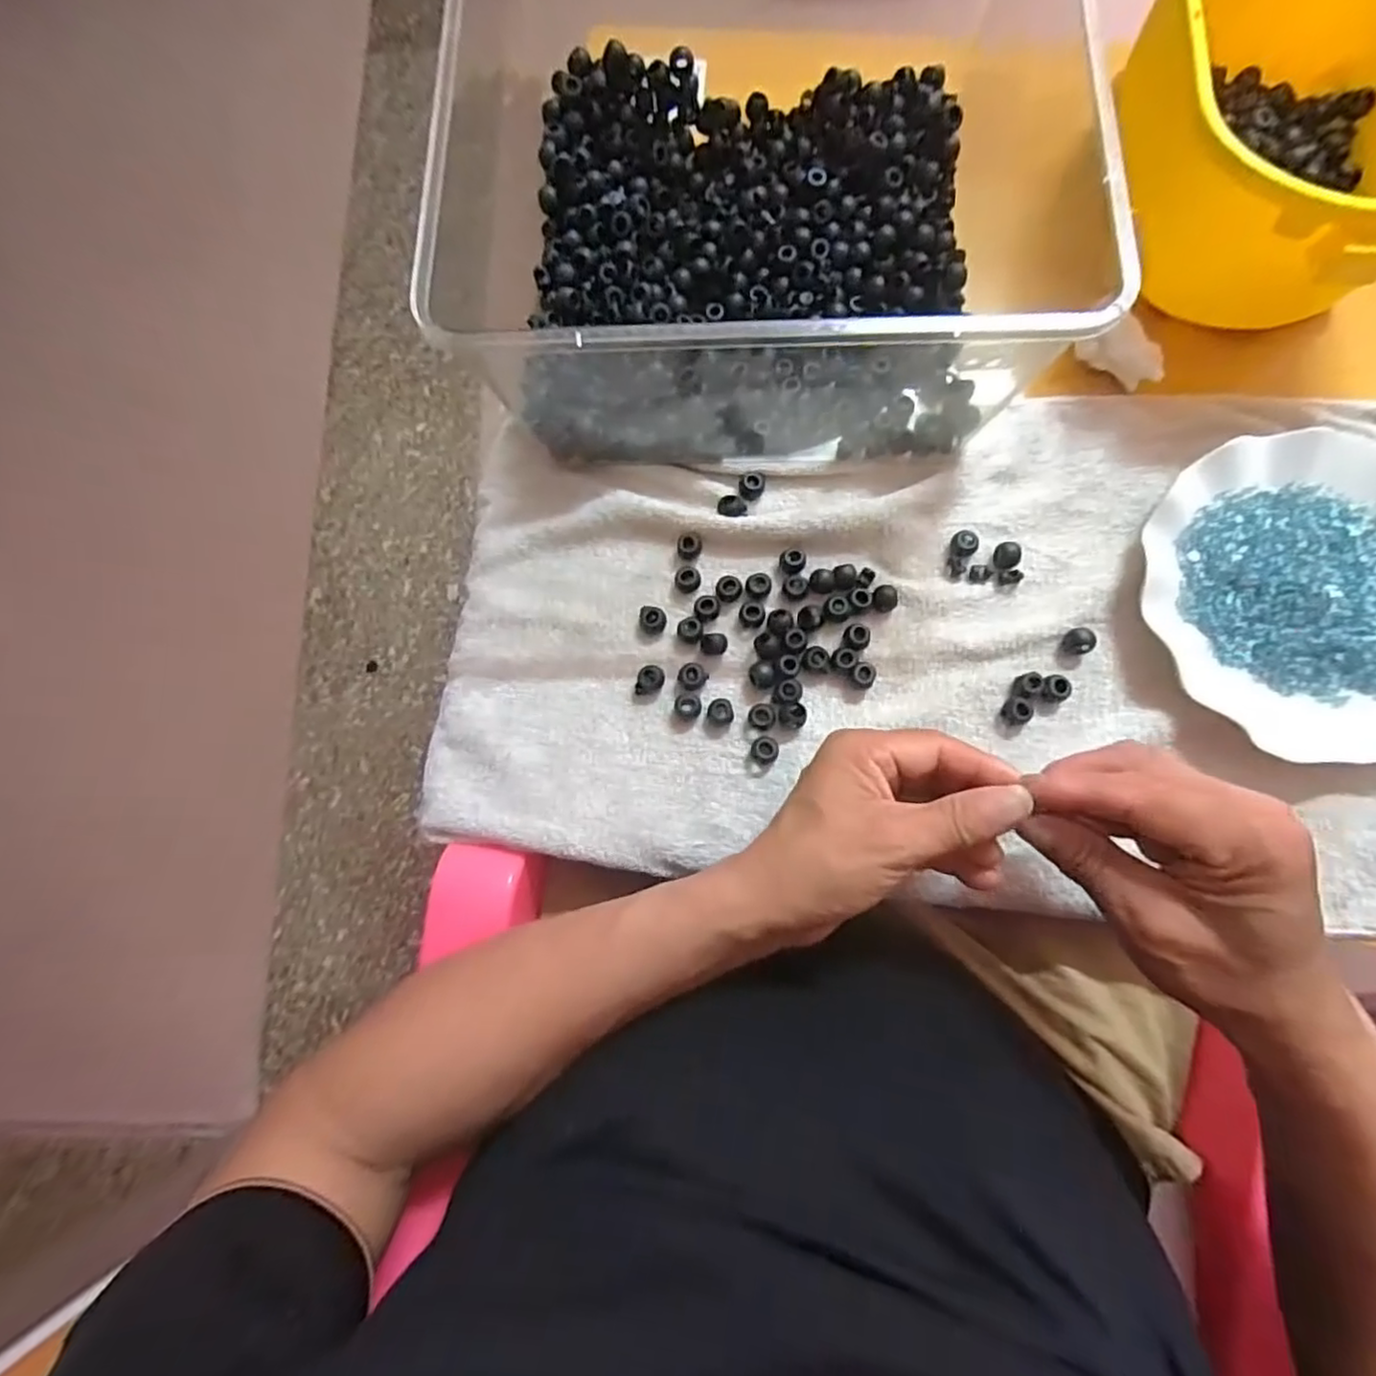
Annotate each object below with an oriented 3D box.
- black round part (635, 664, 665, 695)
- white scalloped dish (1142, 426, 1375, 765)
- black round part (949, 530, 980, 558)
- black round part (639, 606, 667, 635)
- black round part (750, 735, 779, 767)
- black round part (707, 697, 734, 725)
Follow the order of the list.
[{"bbox_3d":[-0.022,-0.004,0.378,0.014,0.012,0.019,28,81,8],"label":"black round part"},{"bbox_3d":[0.353,-0.055,0.355,0.193,0.024,0.179,0,78,2],"label":"white scalloped dish"},{"bbox_3d":[0.165,-0.086,0.388,0.015,0.008,0.015,0,78,2],"label":"black round part"},{"bbox_3d":[-0.021,-0.040,0.386,0.017,0.009,0.016,0,78,2],"label":"black round part"},{"bbox_3d":[0.043,0.035,0.368,0.015,0.008,0.016,0,78,2],"label":"black round part"},{"bbox_3d":[0.019,0.014,0.372,0.015,0.010,0.015,0,78,2],"label":"black round part"}]

